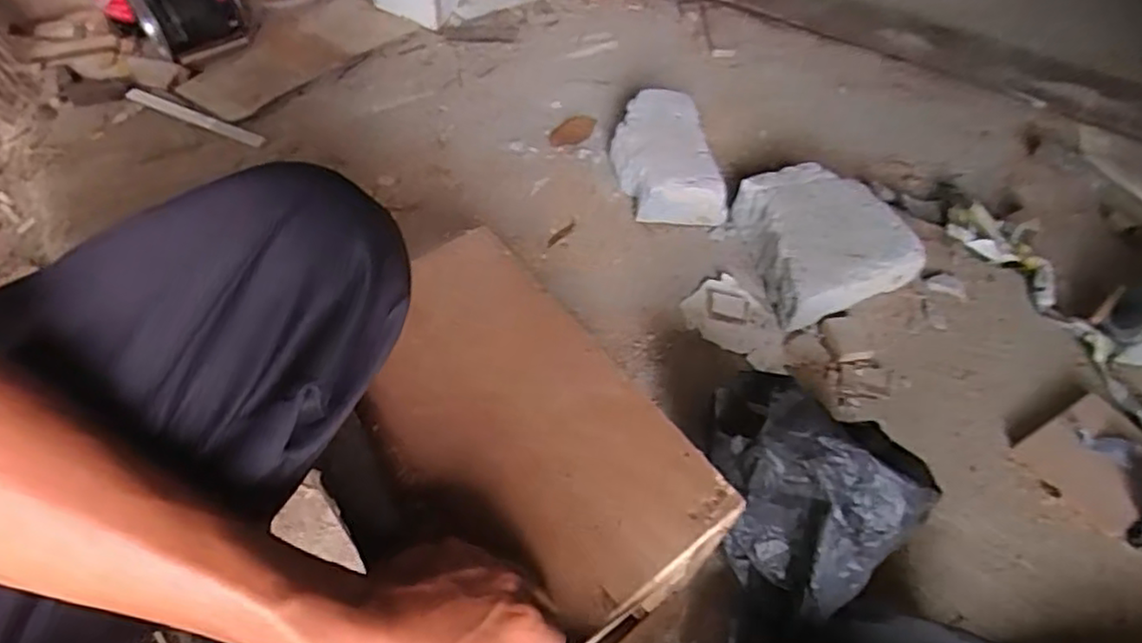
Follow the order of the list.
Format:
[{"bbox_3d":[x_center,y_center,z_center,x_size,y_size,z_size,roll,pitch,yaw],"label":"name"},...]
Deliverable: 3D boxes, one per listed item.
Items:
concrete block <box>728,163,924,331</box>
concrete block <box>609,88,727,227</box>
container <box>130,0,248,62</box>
[{"bbox_3d":[0.317,-0.105,0.856,0.185,0.066,0.209,-11,56,-9],"label":"concrete block"},{"bbox_3d":[0.122,-0.221,0.933,0.123,0.068,0.212,-8,56,-7],"label":"concrete block"},{"bbox_3d":[-0.590,-0.479,1.065,0.139,0.094,0.110,-35,63,-22],"label":"container"}]

